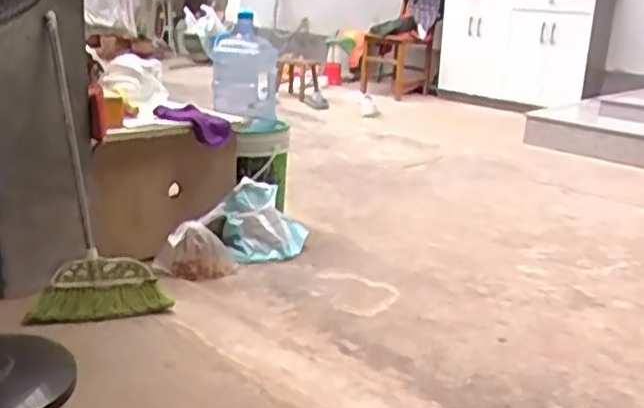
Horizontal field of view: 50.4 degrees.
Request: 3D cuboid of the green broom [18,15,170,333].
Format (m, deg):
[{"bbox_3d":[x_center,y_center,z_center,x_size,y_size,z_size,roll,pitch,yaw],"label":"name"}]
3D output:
[{"bbox_3d":[-0.630,-0.073,1.751,0.339,0.780,0.134,-12,2,-39],"label":"green broom"}]

